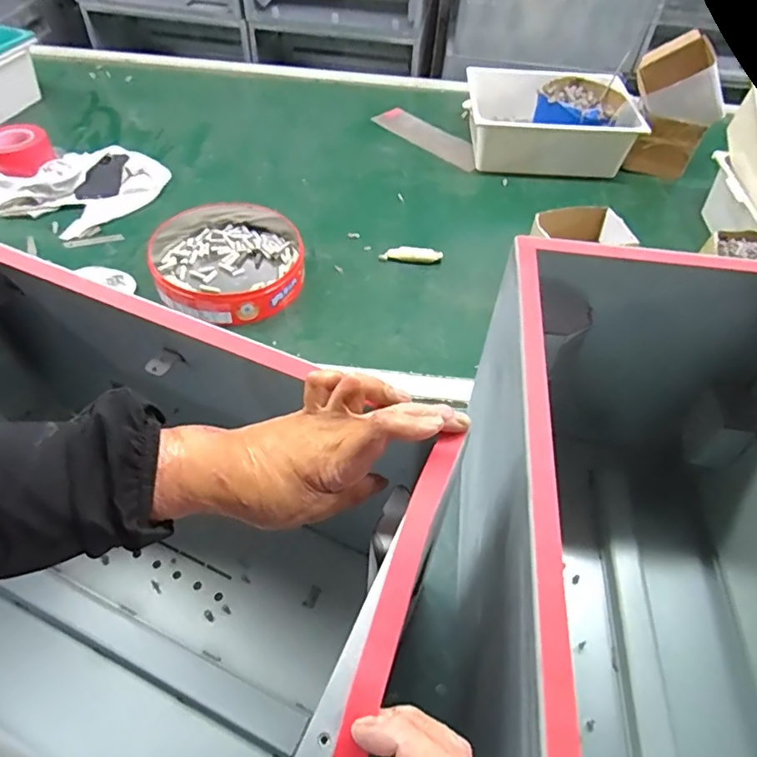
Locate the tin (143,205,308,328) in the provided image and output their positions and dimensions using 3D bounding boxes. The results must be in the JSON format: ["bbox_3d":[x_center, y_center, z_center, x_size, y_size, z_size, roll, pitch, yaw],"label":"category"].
[{"bbox_3d":[-0.251,-0.205,0.908,0.271,0.055,0.262,2,51,-2],"label":"tin"}]

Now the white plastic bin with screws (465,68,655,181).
[{"bbox_3d":[0.373,-0.580,1.189,0.354,0.147,0.281,8,51,3],"label":"white plastic bin with screws"}]

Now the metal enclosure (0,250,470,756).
[{"bbox_3d":[-0.241,0.124,0.466,0.551,0.333,0.331,24,54,15],"label":"metal enclosure"}]

